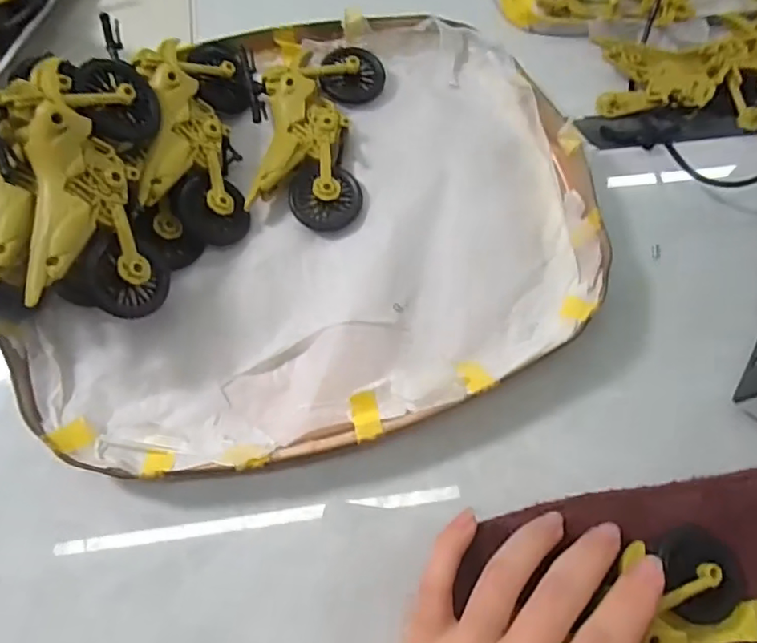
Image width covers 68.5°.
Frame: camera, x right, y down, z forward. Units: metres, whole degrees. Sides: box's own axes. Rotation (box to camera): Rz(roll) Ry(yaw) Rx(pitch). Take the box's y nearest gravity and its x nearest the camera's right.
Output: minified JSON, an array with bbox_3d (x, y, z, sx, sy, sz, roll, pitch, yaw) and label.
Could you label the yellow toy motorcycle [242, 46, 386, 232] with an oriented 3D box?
[{"bbox_3d":[-0.041,-0.110,0.310,0.073,0.023,0.112,9,70,0],"label":"yellow toy motorcycle"}]

